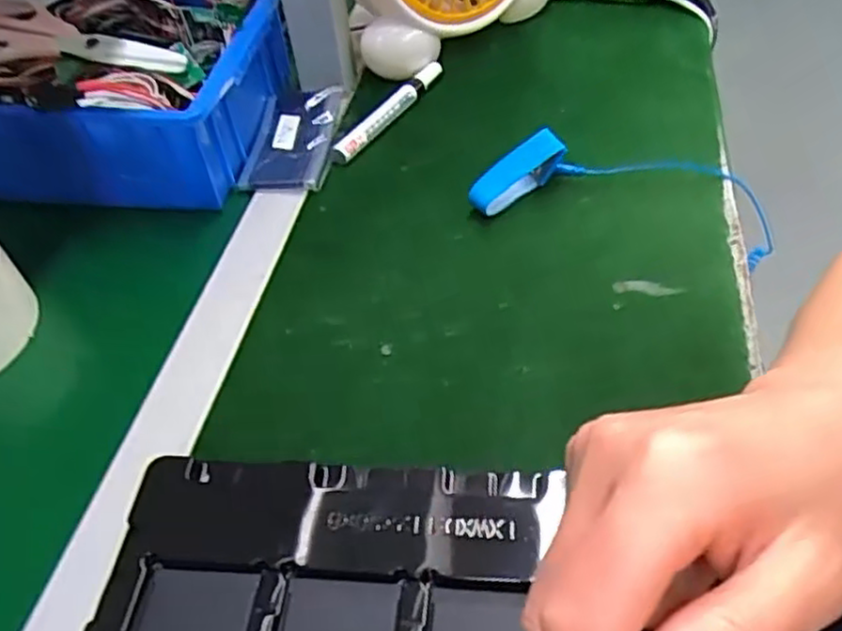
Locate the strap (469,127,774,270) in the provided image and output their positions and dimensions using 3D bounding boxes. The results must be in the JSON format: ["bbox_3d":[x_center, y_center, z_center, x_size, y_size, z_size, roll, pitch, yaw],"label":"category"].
[{"bbox_3d":[0.144,-0.090,0.506,0.221,0.057,0.047,6,47,-11],"label":"strap"}]

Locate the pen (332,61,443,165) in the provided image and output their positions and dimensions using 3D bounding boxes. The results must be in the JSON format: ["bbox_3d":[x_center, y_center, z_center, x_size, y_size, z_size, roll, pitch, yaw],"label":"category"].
[{"bbox_3d":[-0.025,-0.168,0.575,0.019,0.019,0.147,24,55,24],"label":"pen"}]

